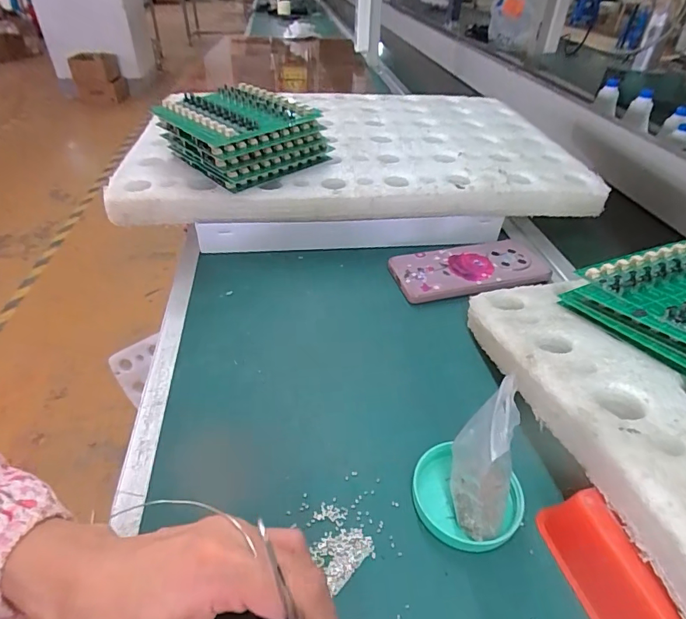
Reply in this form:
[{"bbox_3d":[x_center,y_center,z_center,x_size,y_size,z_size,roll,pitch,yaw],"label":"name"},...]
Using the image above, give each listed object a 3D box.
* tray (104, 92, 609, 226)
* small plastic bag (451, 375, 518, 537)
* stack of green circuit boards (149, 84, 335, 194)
[{"bbox_3d":[0.010,-0.229,0.606,0.546,0.040,0.360,-3,39,-4],"label":"tray"},{"bbox_3d":[0.084,0.086,0.258,0.038,0.088,0.056,1,39,0],"label":"small plastic bag"},{"bbox_3d":[-0.113,-0.201,0.505,0.142,0.061,0.140,-29,48,-31],"label":"stack of green circuit boards"}]

